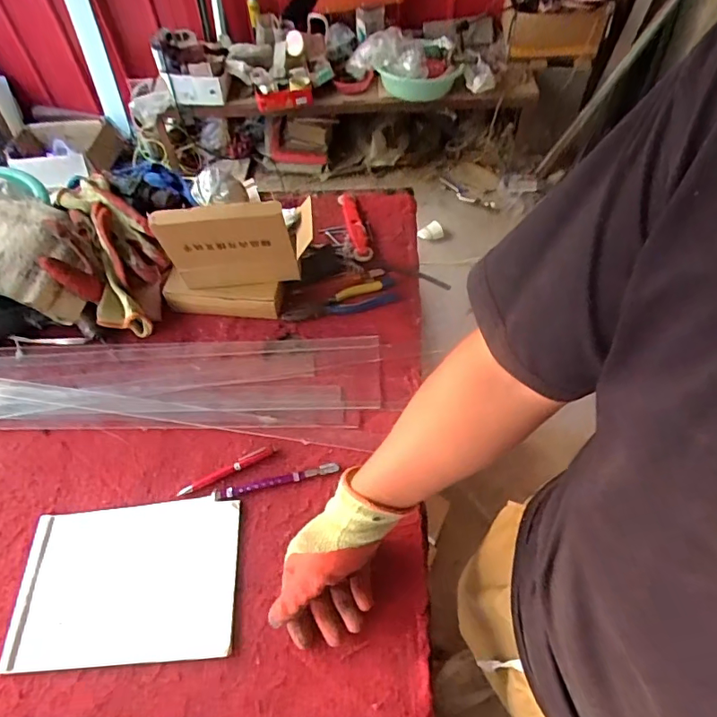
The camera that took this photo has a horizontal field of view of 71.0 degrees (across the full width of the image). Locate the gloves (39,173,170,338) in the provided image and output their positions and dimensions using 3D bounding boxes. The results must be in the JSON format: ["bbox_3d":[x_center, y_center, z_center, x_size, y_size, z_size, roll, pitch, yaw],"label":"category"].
[{"bbox_3d":[-0.423,-0.176,0.849,0.166,0.114,0.285,-29,58,-14],"label":"gloves"}]

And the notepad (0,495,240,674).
[{"bbox_3d":[-0.281,0.268,0.613,0.263,0.007,0.181,-6,56,1],"label":"notepad"}]

